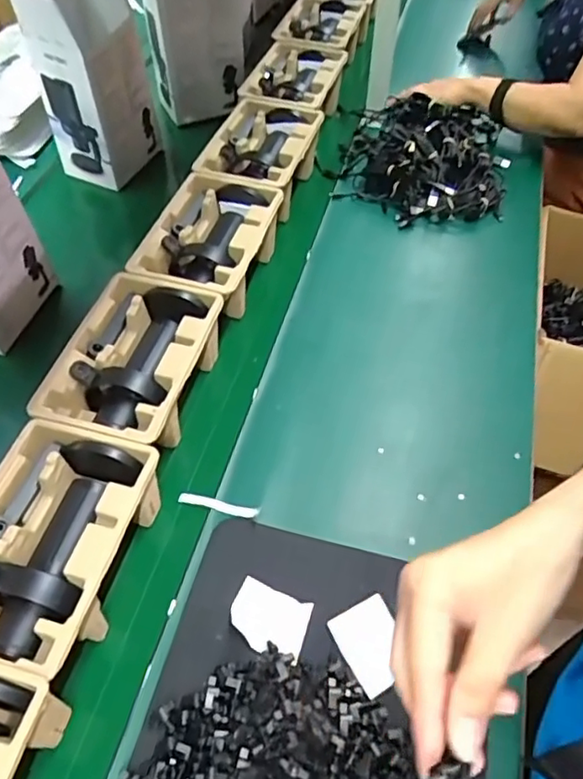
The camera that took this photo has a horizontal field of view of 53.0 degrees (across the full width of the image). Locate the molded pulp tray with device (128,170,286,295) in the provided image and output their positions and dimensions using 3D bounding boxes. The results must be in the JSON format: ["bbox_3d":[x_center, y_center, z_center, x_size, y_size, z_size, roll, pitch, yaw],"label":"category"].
[{"bbox_3d":[-0.115,-0.193,0.844,0.153,0.119,0.228,16,56,7],"label":"molded pulp tray with device"}]

